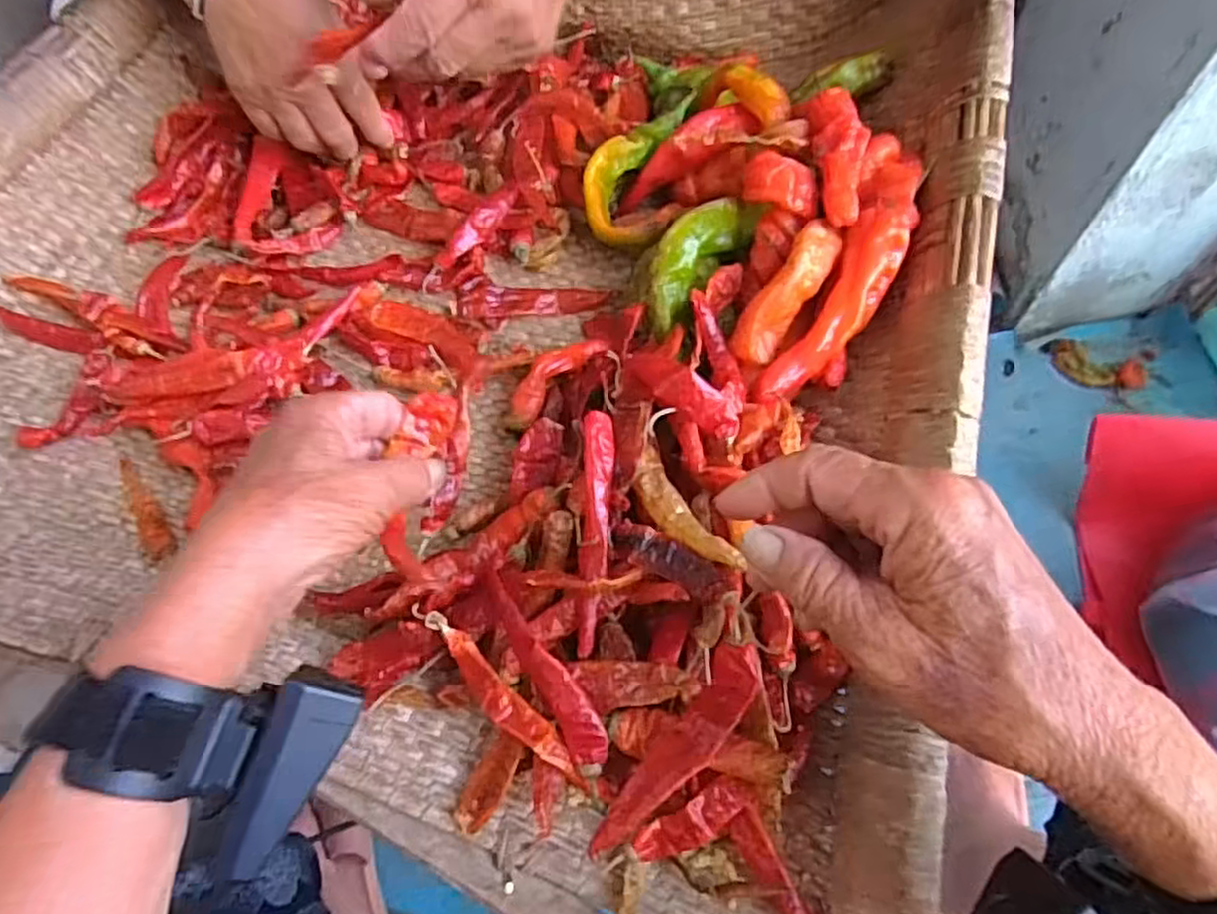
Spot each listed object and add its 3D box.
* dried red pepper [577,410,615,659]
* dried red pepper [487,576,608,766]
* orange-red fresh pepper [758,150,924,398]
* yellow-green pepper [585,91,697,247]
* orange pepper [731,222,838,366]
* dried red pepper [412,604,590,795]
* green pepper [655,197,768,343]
[{"bbox_3d":[-0.006,0.032,0.331,0.013,0.020,0.108,2,75,4],"label":"dried red pepper"},{"bbox_3d":[-0.028,0.089,0.319,0.016,0.023,0.091,-28,64,-12],"label":"dried red pepper"},{"bbox_3d":[0.126,-0.092,0.378,0.035,0.025,0.157,28,83,16],"label":"orange-red fresh pepper"},{"bbox_3d":[0.019,-0.186,0.469,0.060,0.028,0.113,5,62,5],"label":"yellow-green pepper"},{"bbox_3d":[0.092,-0.085,0.378,0.022,0.023,0.081,35,96,19],"label":"orange pepper"},{"bbox_3d":[-0.049,0.103,0.317,0.015,0.017,0.102,-42,67,-18],"label":"dried red pepper"},{"bbox_3d":[0.049,-0.112,0.412,0.032,0.027,0.093,34,68,19],"label":"green pepper"}]

